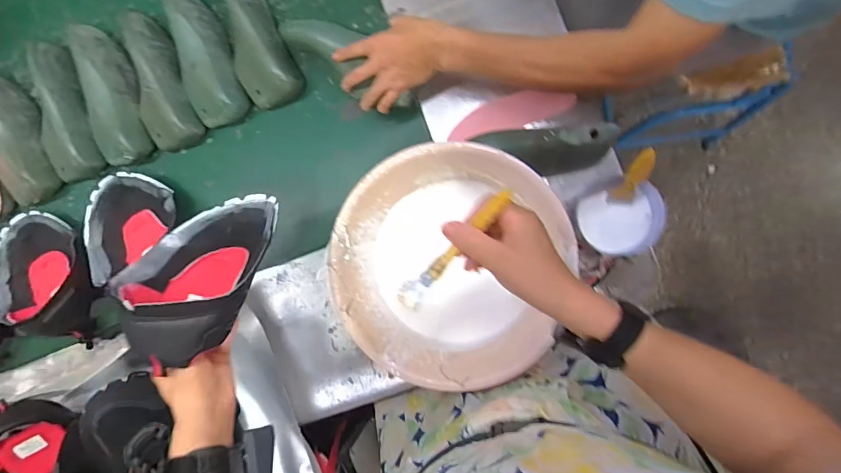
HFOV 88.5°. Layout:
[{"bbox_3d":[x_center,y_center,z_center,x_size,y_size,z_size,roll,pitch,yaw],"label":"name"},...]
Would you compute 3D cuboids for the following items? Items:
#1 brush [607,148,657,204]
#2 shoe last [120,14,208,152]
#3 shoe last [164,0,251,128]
[{"bbox_3d":[0.263,-0.070,0.535,0.027,0.107,0.028,7,71,9],"label":"brush"},{"bbox_3d":[-0.451,-0.263,0.738,0.115,0.072,0.220,-23,87,8],"label":"shoe last"},{"bbox_3d":[-0.373,-0.310,0.726,0.092,0.068,0.252,-24,87,8],"label":"shoe last"}]

